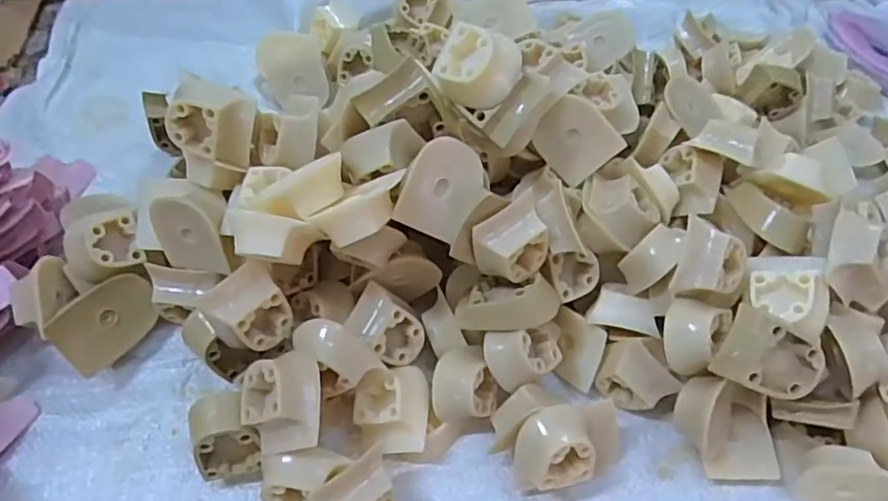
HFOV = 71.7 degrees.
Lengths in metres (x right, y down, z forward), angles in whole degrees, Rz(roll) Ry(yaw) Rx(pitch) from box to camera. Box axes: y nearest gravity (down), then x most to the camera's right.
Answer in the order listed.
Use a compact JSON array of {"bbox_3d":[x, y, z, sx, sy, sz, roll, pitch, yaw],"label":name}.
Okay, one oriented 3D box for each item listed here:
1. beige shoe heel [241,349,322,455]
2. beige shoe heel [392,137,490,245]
[{"bbox_3d":[-0.079,0.075,0.298,0.039,0.033,0.042,0,54,-7],"label":"beige shoe heel"},{"bbox_3d":[-0.006,-0.034,0.322,0.049,0.039,0.030,-59,32,-2],"label":"beige shoe heel"}]

